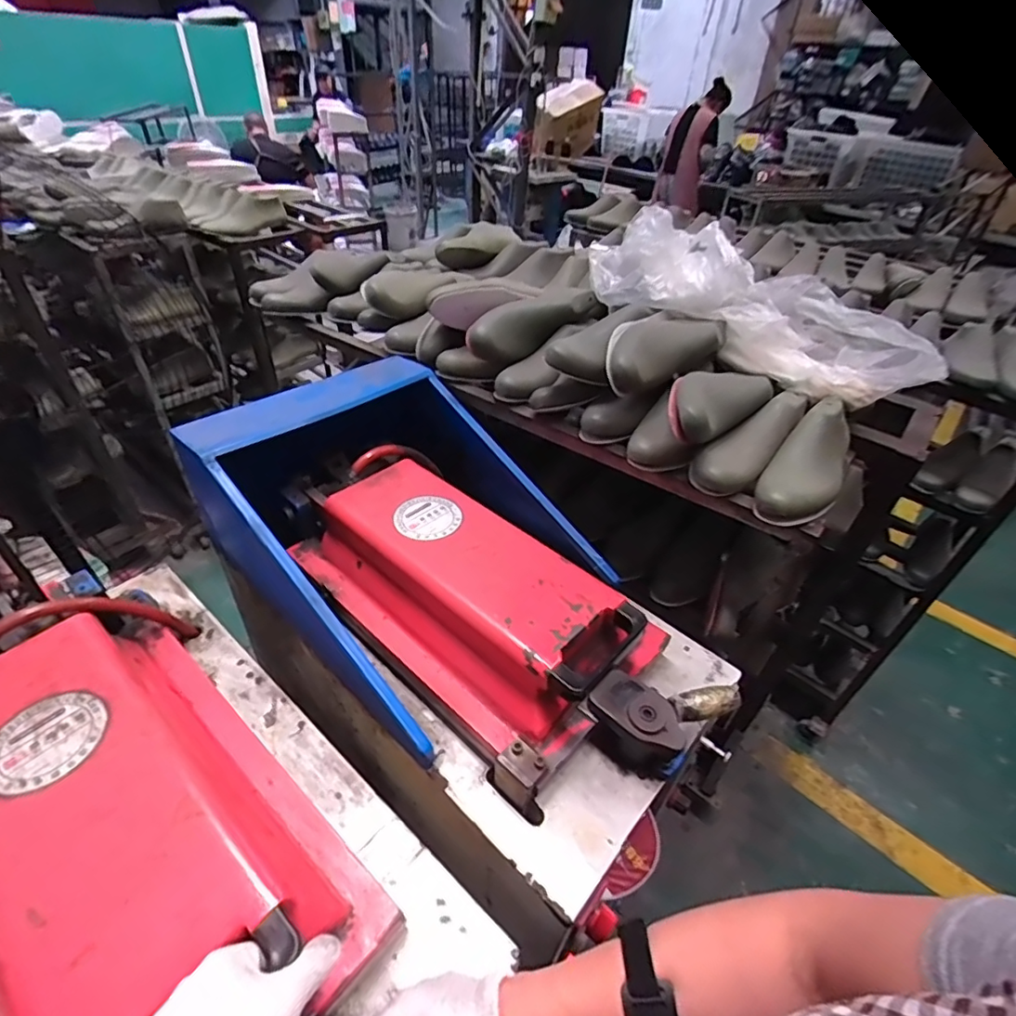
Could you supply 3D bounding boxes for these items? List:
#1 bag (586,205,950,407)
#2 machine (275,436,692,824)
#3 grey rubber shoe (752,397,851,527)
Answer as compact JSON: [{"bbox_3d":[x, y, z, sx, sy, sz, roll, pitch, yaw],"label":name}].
[{"bbox_3d":[0.384,-0.325,0.863,0.546,0.165,0.194,26,43,23],"label":"bag"},{"bbox_3d":[-0.043,0.110,0.748,0.619,0.123,0.282,34,47,30],"label":"machine"},{"bbox_3d":[0.414,-0.067,0.736,0.086,0.082,0.252,28,44,25],"label":"grey rubber shoe"}]

